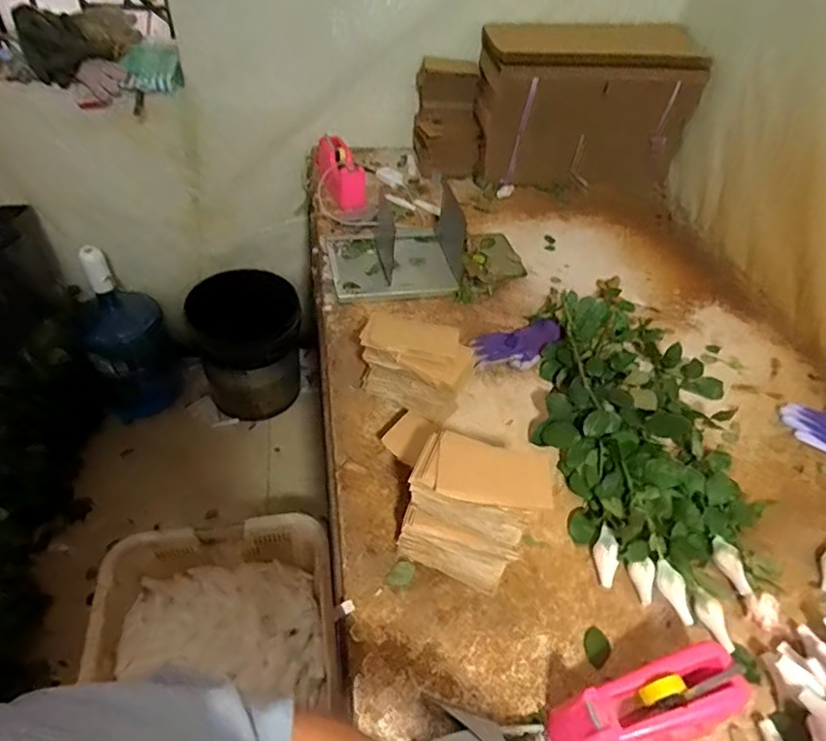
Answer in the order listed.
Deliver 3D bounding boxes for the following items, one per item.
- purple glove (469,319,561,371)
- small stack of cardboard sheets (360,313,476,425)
[{"bbox_3d":[0.199,-0.046,1.058,0.179,0.040,0.085,-9,48,-15],"label":"purple glove"},{"bbox_3d":[0.002,0.001,0.913,0.181,0.130,0.081,13,46,6],"label":"small stack of cardboard sheets"}]

